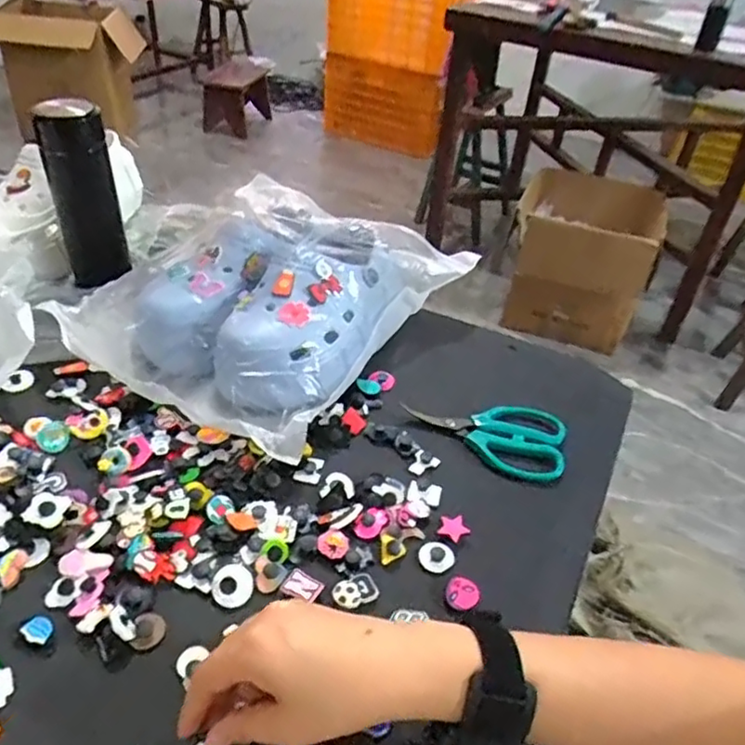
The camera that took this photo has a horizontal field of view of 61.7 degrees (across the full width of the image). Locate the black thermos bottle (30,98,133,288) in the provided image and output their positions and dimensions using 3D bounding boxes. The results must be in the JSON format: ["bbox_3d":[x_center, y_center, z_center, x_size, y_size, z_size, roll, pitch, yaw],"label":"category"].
[{"bbox_3d":[-0.302,-0.184,0.653,0.068,0.176,0.055,-15,44,-23],"label":"black thermos bottle"}]

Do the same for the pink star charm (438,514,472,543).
[{"bbox_3d":[0.062,0.120,0.483,0.022,0.008,0.019,-16,43,-24],"label":"pink star charm"}]

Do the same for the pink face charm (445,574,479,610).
[{"bbox_3d":[0.063,0.156,0.441,0.024,0.012,0.023,3,39,-3],"label":"pink face charm"}]

